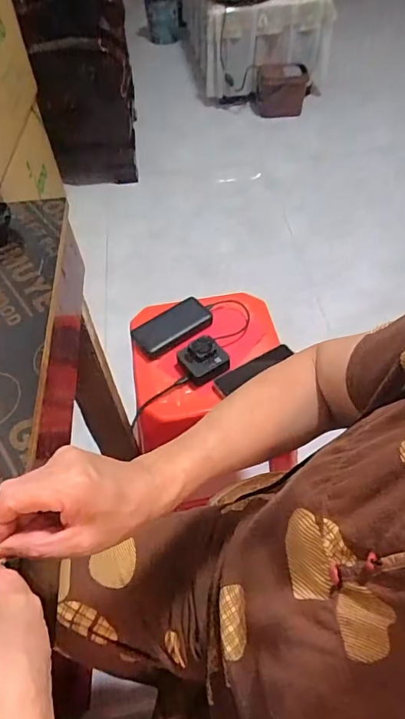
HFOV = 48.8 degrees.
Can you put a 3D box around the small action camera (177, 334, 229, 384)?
[{"bbox_3d":[-0.001,-0.004,0.829,0.077,0.029,0.083,-24,55,-15],"label":"small action camera"}]

